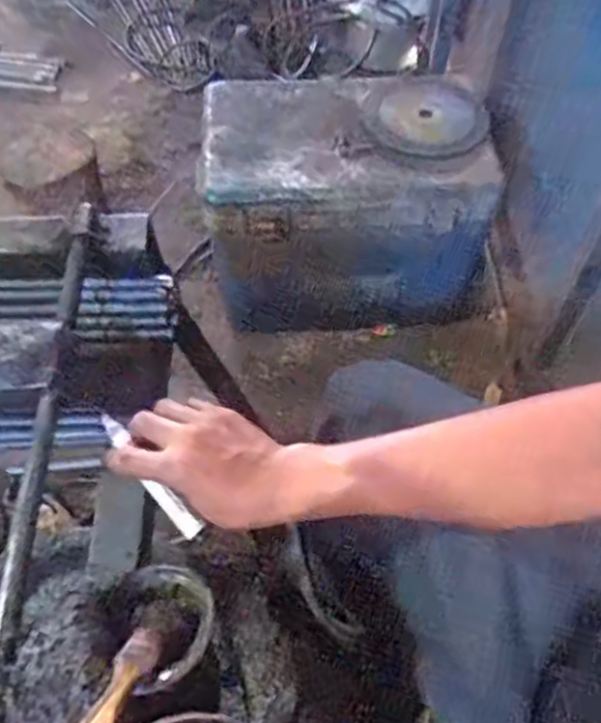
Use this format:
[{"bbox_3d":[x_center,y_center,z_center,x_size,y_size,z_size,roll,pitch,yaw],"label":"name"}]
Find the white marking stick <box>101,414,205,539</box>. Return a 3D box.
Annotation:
[{"bbox_3d":[-0.113,0.082,0.499,0.014,0.018,0.117,-37,71,-21],"label":"white marking stick"}]

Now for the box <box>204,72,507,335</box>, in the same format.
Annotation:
[{"bbox_3d":[0.081,-0.291,1.297,0.482,0.391,0.316,-1,59,1],"label":"box"}]

